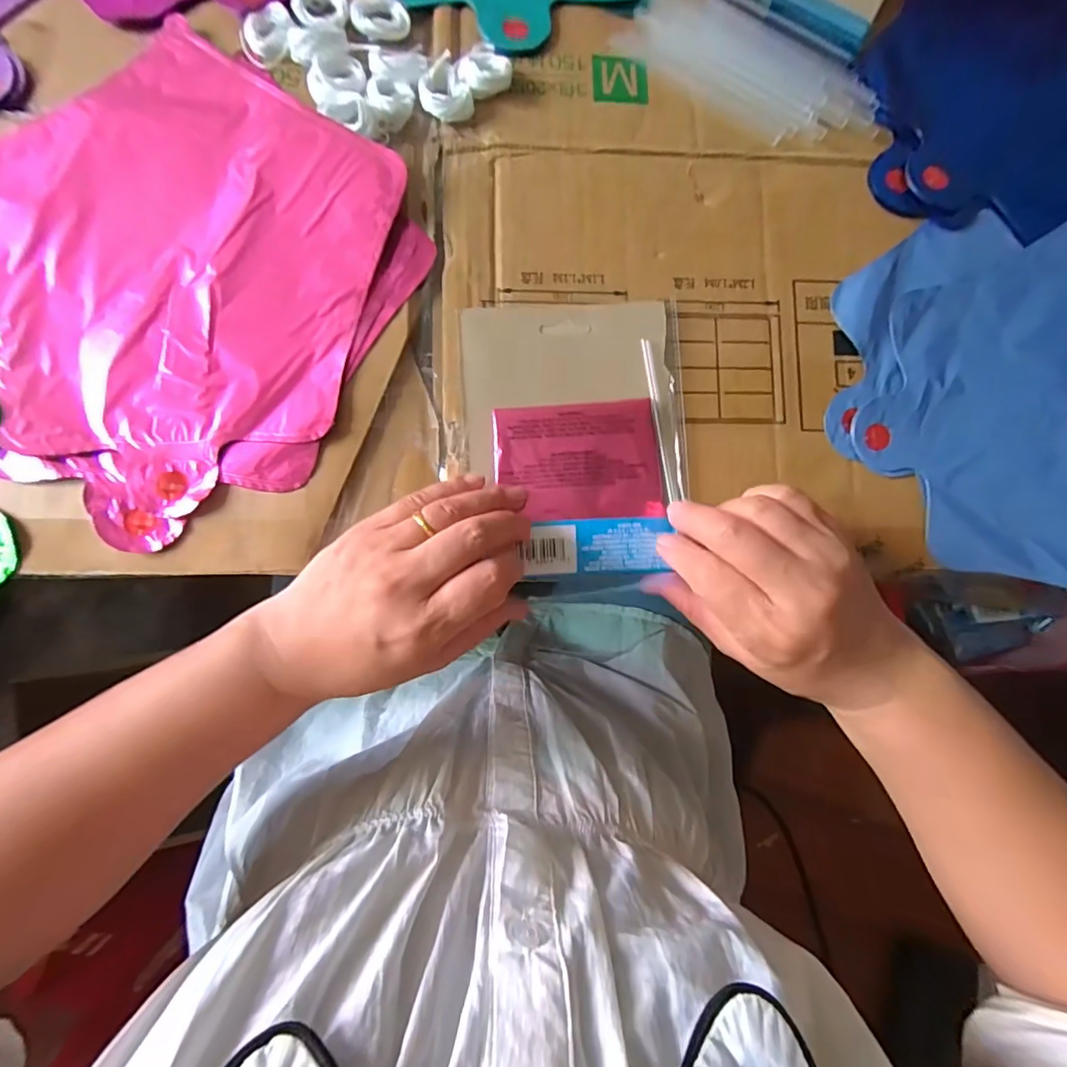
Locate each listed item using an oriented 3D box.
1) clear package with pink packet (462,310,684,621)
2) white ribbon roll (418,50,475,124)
[{"bbox_3d":[0.024,-0.046,0.278,0.121,0.009,0.165,-1,84,-4],"label":"clear package with pink packet"},{"bbox_3d":[-0.051,-0.252,0.292,0.026,0.014,0.029,-41,88,-7],"label":"white ribbon roll"}]

